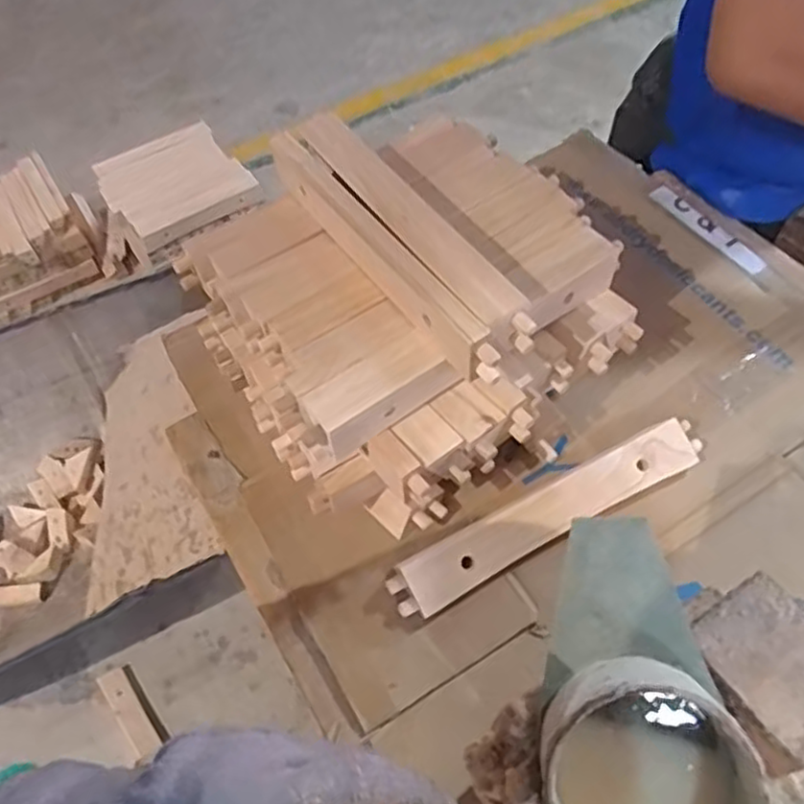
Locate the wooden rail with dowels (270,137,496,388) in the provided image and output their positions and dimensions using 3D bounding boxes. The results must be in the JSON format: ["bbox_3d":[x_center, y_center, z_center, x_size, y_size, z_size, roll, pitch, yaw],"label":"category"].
[{"bbox_3d":[-0.021,-0.105,0.489,0.023,0.048,0.265,-30,60,-17],"label":"wooden rail with dowels"}]

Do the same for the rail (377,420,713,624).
[{"bbox_3d":[0.115,0.086,0.530,0.266,0.030,0.039,-27,59,-12],"label":"rail"}]

